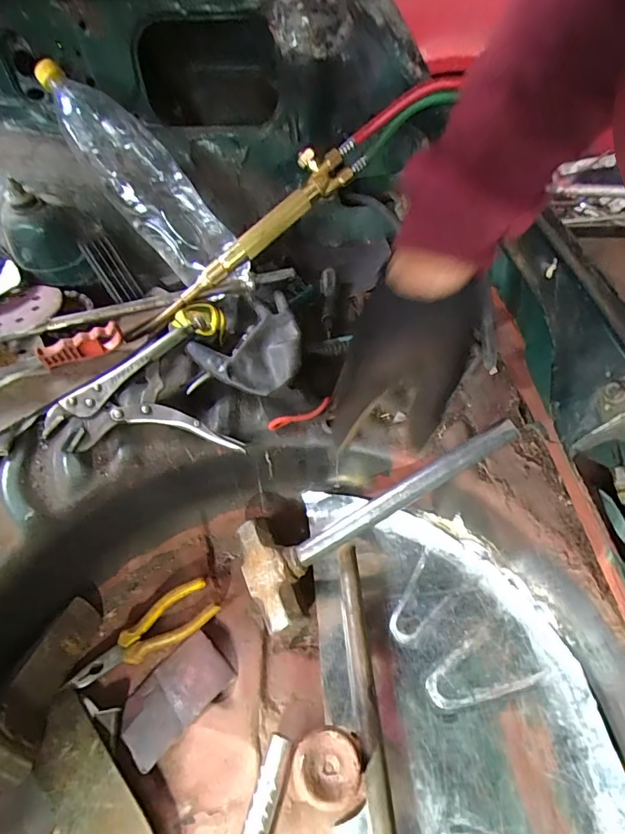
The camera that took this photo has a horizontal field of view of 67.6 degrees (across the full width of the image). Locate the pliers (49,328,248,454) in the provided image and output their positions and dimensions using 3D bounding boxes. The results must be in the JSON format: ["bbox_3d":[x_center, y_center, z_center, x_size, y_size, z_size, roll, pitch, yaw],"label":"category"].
[{"bbox_3d":[-0.196,-0.009,0.523,0.184,0.024,0.164,-20,74,-12],"label":"pliers"}]

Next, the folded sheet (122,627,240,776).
[{"bbox_3d":[-0.140,0.280,0.474,0.113,0.008,0.070,-37,47,-28],"label":"folded sheet"}]

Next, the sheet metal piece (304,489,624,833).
[{"bbox_3d":[0.127,0.314,0.436,0.228,0.050,0.552,0,51,-6],"label":"sheet metal piece"}]

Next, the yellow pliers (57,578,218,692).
[{"bbox_3d":[-0.183,0.234,0.505,0.160,0.016,0.050,-24,57,-24],"label":"yellow pliers"}]

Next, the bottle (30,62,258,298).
[{"bbox_3d":[-0.216,-0.310,0.633,0.119,0.082,0.365,-40,91,-31],"label":"bottle"}]

